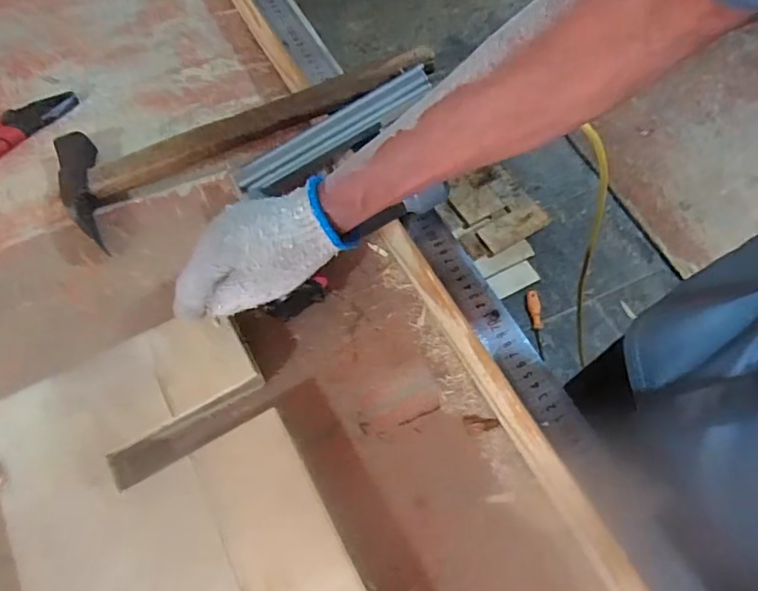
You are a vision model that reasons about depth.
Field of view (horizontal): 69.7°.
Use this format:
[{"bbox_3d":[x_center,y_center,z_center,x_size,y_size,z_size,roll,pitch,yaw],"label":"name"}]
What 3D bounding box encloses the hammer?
[{"bbox_3d":[-0.134,-0.163,0.540,0.395,0.046,0.133,-20,65,0],"label":"hammer"}]

